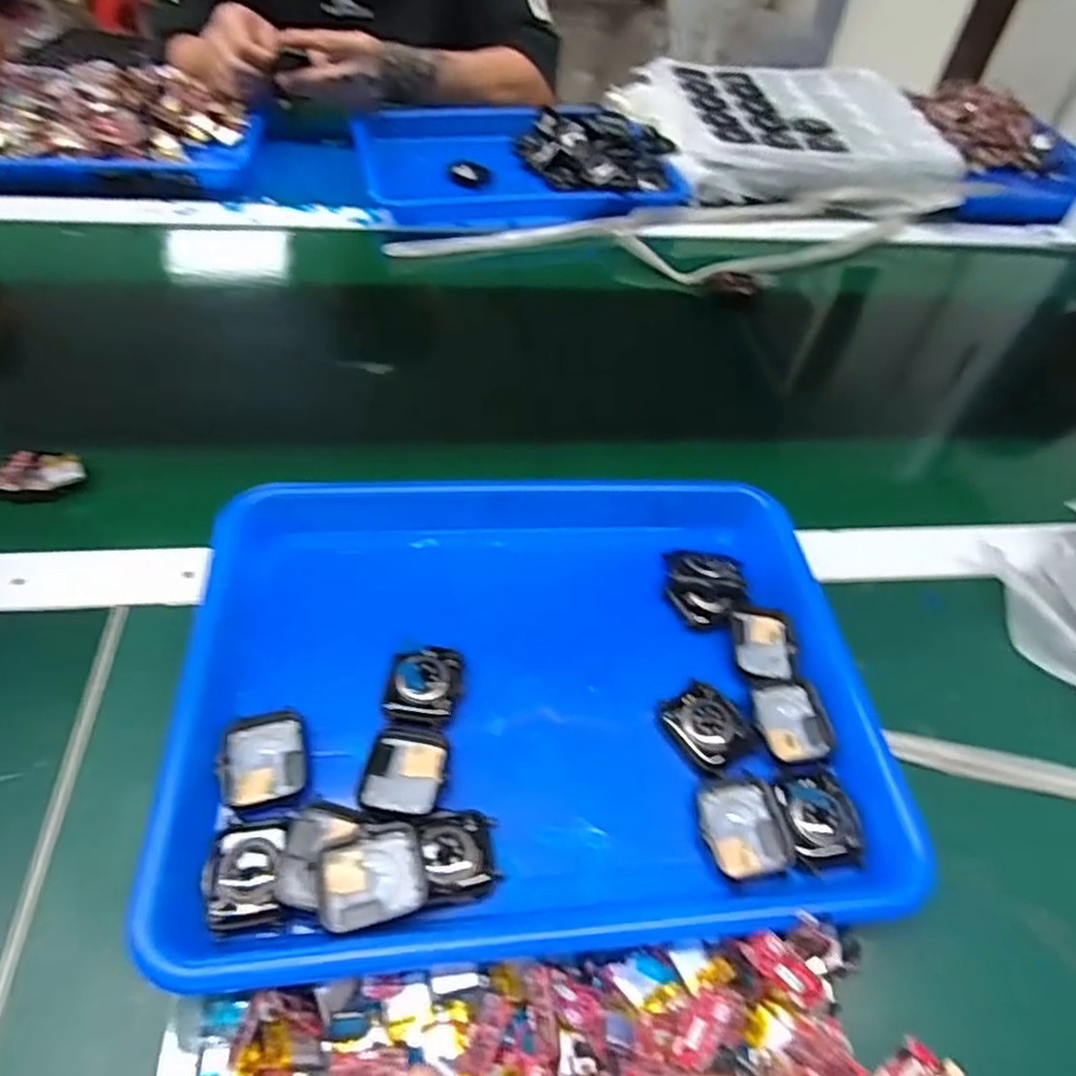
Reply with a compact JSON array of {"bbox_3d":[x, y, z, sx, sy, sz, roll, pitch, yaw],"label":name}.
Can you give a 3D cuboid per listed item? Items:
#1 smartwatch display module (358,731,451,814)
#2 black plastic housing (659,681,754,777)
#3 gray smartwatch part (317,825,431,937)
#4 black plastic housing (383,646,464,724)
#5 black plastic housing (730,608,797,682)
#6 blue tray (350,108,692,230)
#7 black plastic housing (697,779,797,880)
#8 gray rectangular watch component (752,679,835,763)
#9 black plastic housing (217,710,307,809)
[{"bbox_3d":[-0.060,0.107,0.322,0.036,0.005,0.039,7,50,0],"label":"smartwatch display module"},{"bbox_3d":[0.082,0.093,0.348,0.035,0.007,0.040,-25,57,-24],"label":"black plastic housing"},{"bbox_3d":[-0.068,0.139,0.290,0.041,0.010,0.035,-11,52,-14],"label":"gray smartwatch part"},{"bbox_3d":[-0.056,0.072,0.349,0.035,0.012,0.038,4,50,-2],"label":"black plastic housing"},{"bbox_3d":[0.123,0.057,0.386,0.035,0.008,0.046,6,50,-1],"label":"black plastic housing"},{"bbox_3d":[-0.023,-0.401,0.773,0.328,0.047,0.235,-6,51,-11],"label":"blue tray"},{"bbox_3d":[0.094,0.132,0.322,0.039,0.007,0.042,-4,50,-9],"label":"black plastic housing"},{"bbox_3d":[0.128,0.094,0.357,0.036,0.009,0.042,-4,50,-9],"label":"gray rectangular watch component"},{"bbox_3d":[-0.125,0.101,0.324,0.035,0.008,0.042,-7,51,-12],"label":"black plastic housing"}]

